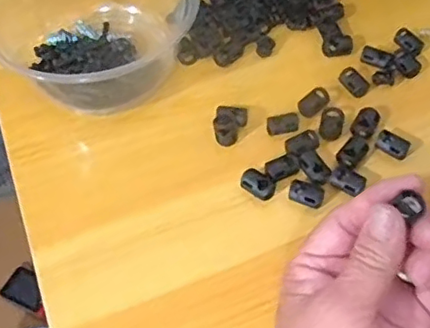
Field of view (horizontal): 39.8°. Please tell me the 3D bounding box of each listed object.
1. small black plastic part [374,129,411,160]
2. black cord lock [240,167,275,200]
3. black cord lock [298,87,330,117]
[{"bbox_3d":[0.109,-0.012,0.364,0.020,0.009,0.012,25,60,18],"label":"small black plastic part"},{"bbox_3d":[0.025,0.012,0.350,0.015,0.010,0.021,-37,62,-21],"label":"black cord lock"},{"bbox_3d":[0.064,-0.041,0.384,0.021,0.006,0.014,-35,61,-20],"label":"black cord lock"}]

